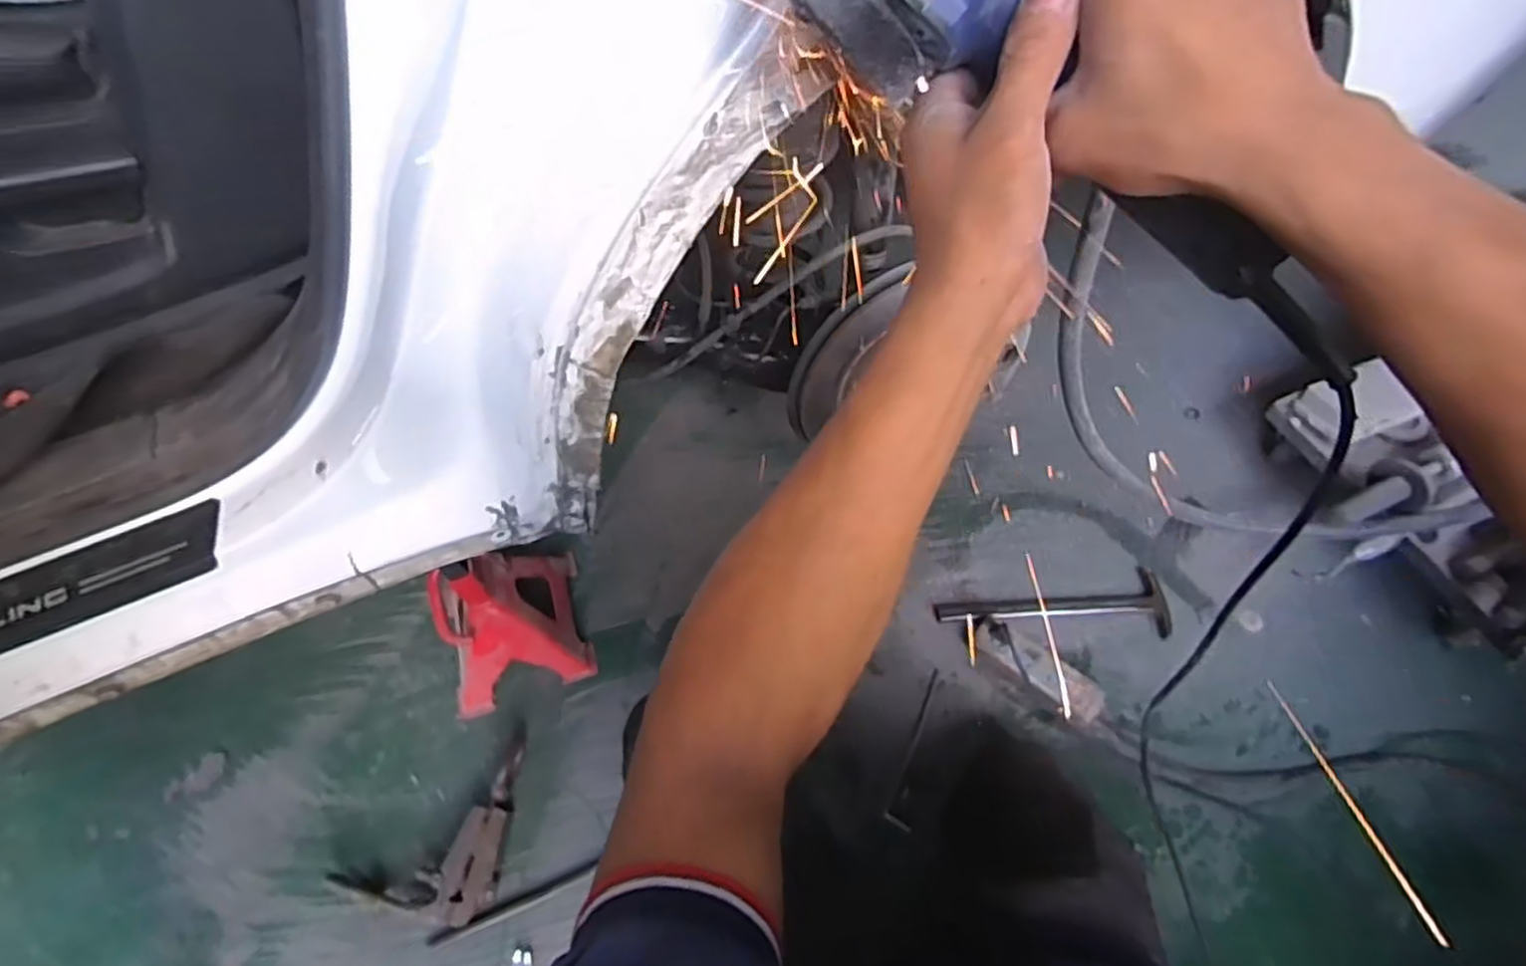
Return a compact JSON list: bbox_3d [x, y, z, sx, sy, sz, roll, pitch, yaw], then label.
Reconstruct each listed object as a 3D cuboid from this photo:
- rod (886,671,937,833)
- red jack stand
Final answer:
[{"bbox_3d":[0.203,0.343,0.959,0.033,0.013,0.205,18,60,14],"label":"rod"},{"bbox_3d":[-0.350,0.157,0.961,0.186,0.216,0.187,-16,58,-7],"label":"red jack stand"}]

